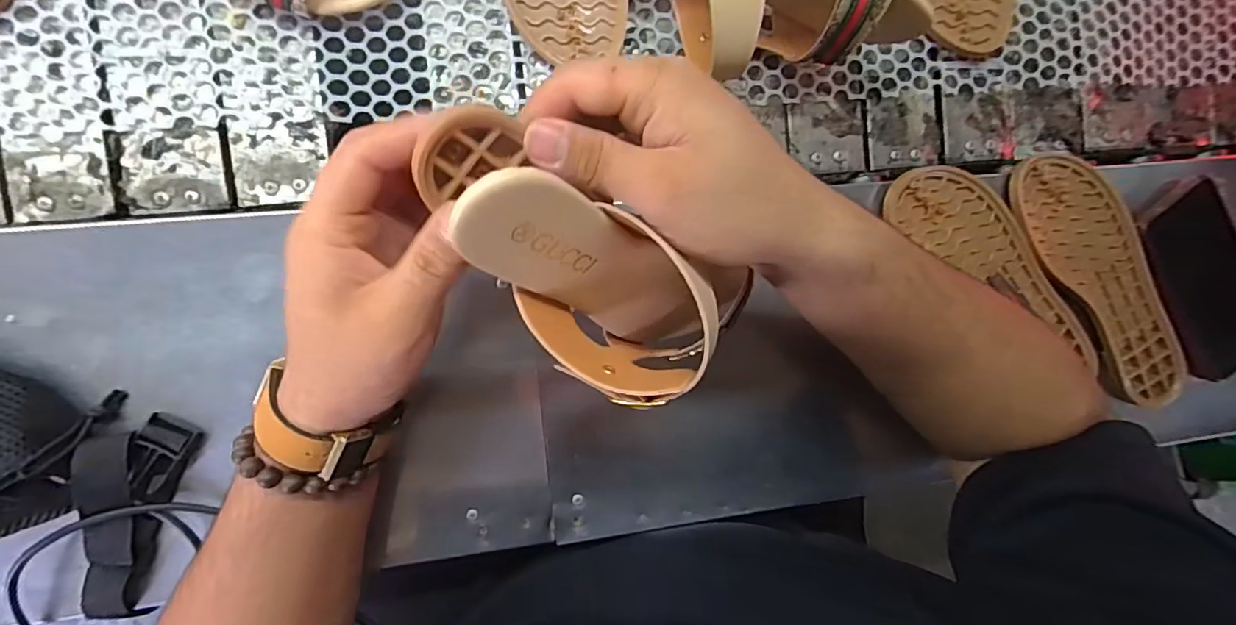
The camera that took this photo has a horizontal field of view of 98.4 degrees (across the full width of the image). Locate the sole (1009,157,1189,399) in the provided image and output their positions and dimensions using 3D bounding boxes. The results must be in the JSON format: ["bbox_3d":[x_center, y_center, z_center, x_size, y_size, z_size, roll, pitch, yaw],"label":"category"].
[{"bbox_3d":[0.392,-0.028,0.427,0.083,0.017,0.229,-33,95,-9],"label":"sole"}]

